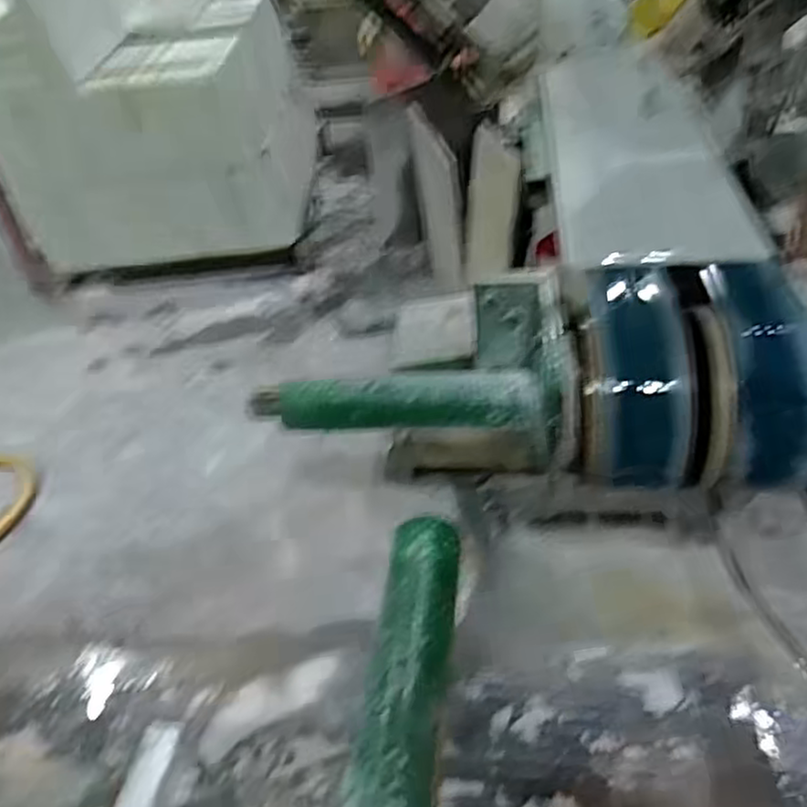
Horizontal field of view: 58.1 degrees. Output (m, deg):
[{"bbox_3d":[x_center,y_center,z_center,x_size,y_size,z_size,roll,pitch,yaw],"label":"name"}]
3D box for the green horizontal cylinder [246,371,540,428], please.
[{"bbox_3d":[-0.015,-0.004,1.120,0.433,0.077,0.069,-3,40,7],"label":"green horizontal cylinder"}]

